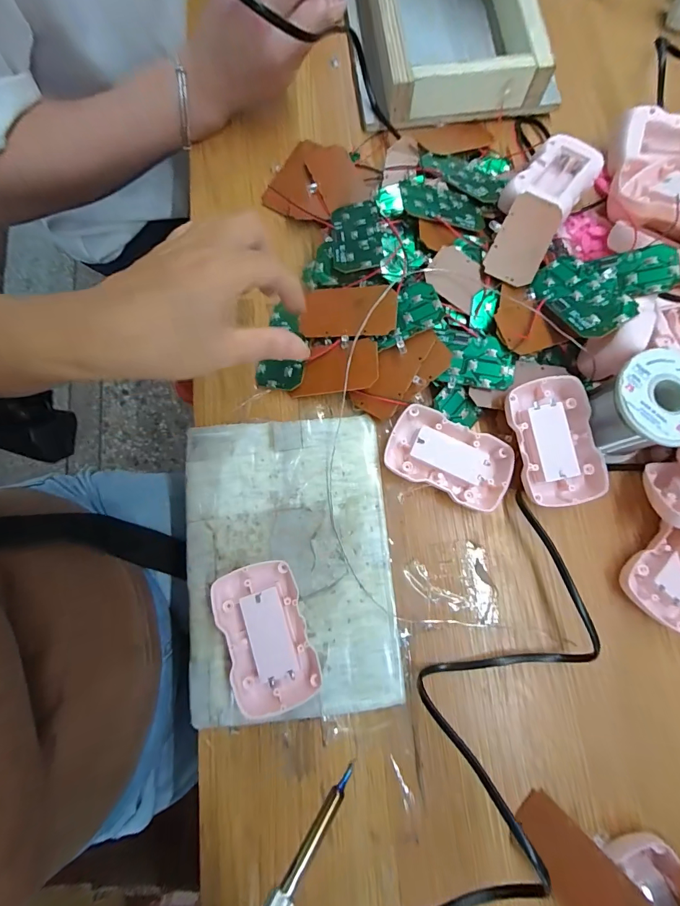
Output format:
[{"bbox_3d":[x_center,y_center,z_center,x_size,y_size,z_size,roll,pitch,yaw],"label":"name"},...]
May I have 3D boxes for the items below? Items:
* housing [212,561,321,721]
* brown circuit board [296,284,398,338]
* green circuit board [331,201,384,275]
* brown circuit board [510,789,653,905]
[{"bbox_3d":[-0.048,0.119,0.254,0.052,0.018,0.087,-17,79,-4],"label":"housing"},{"bbox_3d":[0.006,-0.107,0.291,0.073,0.007,0.039,5,82,17],"label":"brown circuit board"},{"bbox_3d":[0.013,-0.170,0.302,0.038,0.004,0.072,-7,67,11],"label":"green circuit board"},{"bbox_3d":[0.138,0.249,0.228,0.073,0.010,0.040,38,92,29],"label":"brown circuit board"}]

